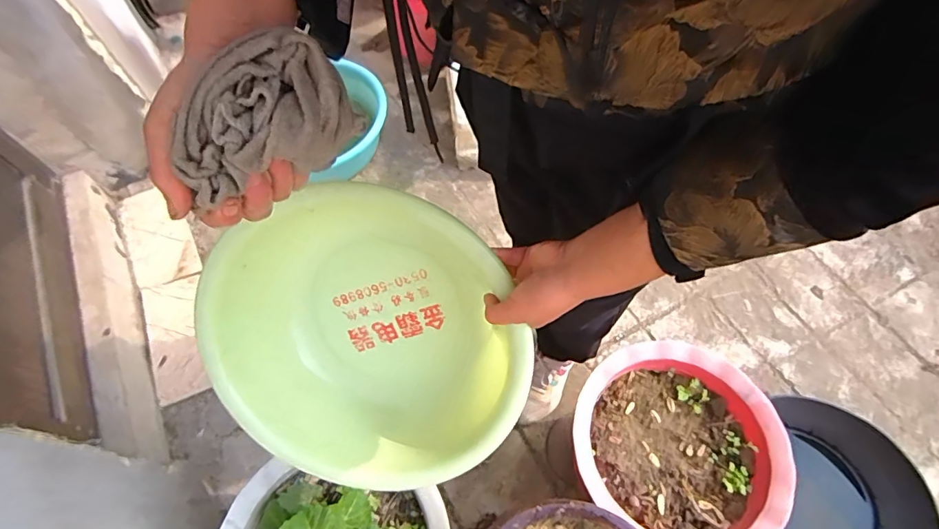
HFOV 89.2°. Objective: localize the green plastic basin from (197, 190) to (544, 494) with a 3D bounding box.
[{"bbox_3d":[-0.114,0.090,0.556,0.355,0.125,0.353,2,107,8],"label":"green plastic basin"}]

